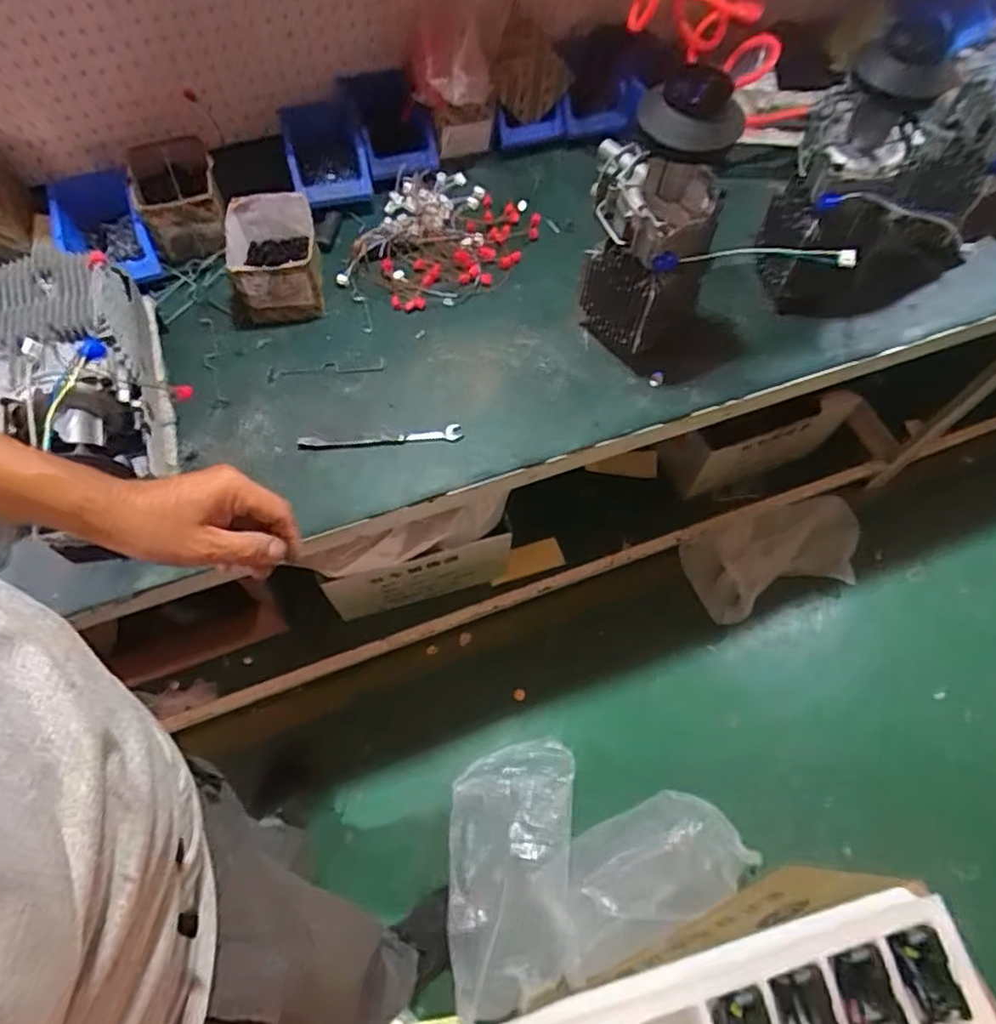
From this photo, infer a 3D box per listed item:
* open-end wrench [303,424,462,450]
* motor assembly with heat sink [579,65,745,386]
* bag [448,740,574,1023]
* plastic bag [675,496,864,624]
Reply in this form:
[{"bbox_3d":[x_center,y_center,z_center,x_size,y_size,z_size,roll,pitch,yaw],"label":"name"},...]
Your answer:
[{"bbox_3d":[-0.150,-0.095,0.798,0.205,0.004,0.021,-5,63,-4],"label":"open-end wrench"},{"bbox_3d":[0.184,-0.326,0.742,0.159,0.323,0.118,17,64,8],"label":"motor assembly with heat sink"},{"bbox_3d":[0.024,0.626,1.111,0.228,0.102,0.415,3,63,1],"label":"bag"},{"bbox_3d":[0.629,0.087,1.375,0.422,0.088,0.189,-17,64,-10],"label":"plastic bag"}]

